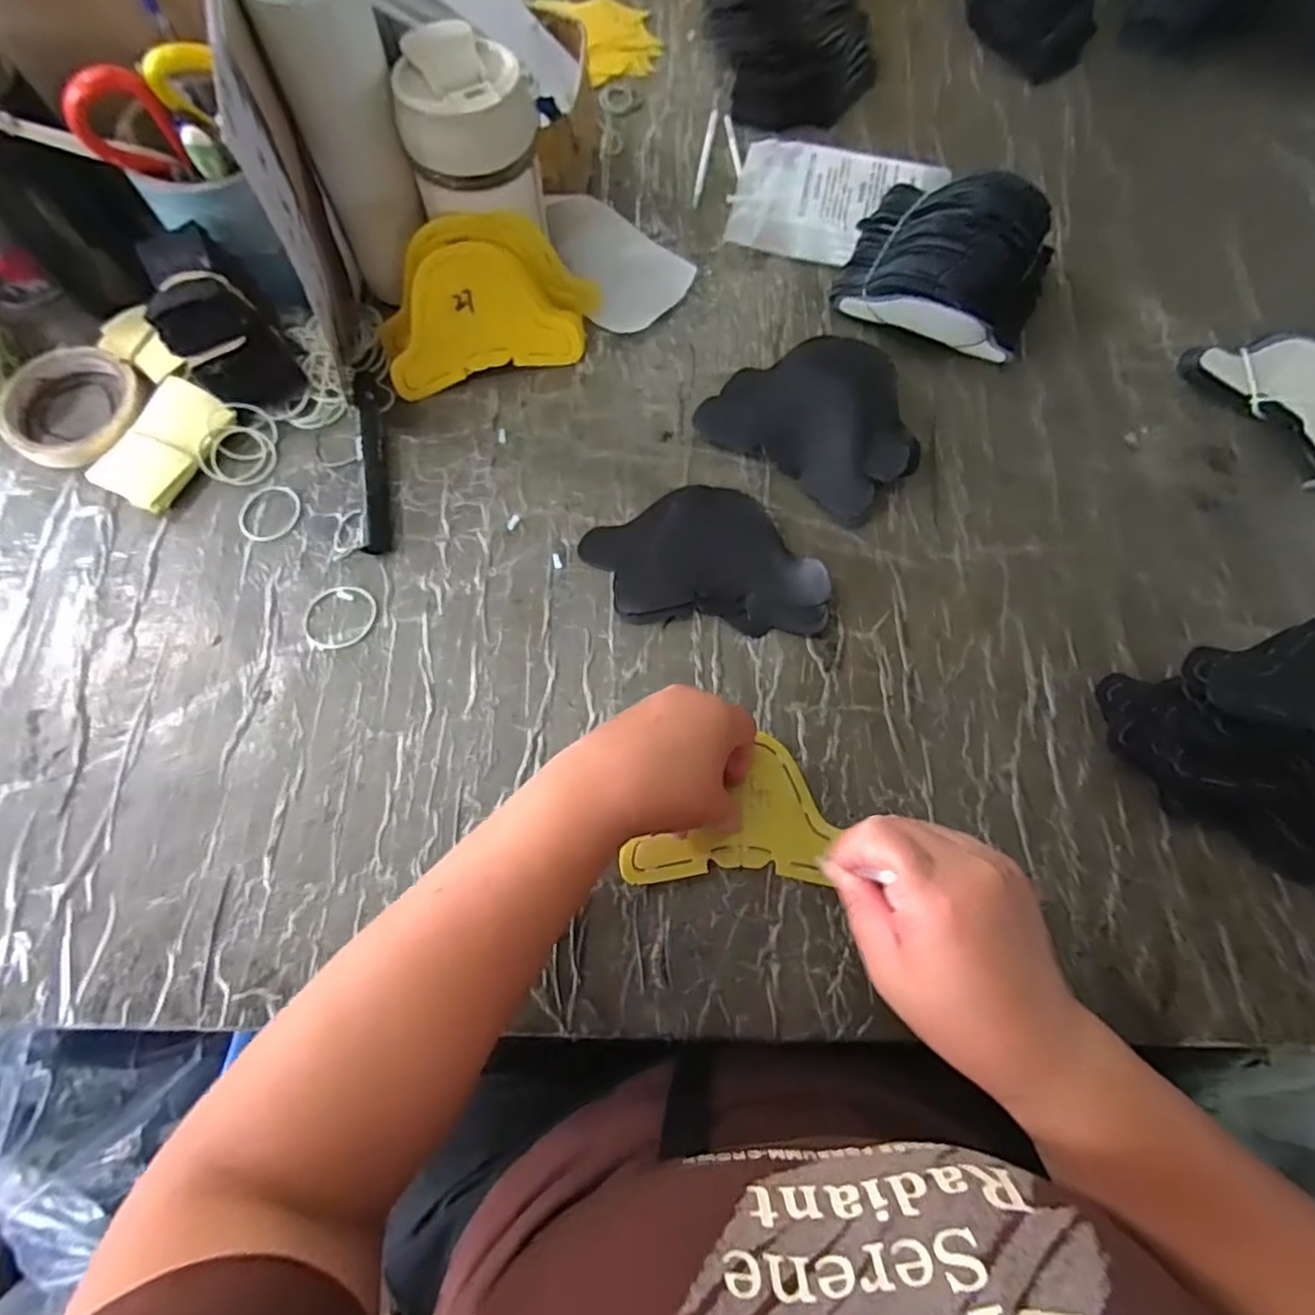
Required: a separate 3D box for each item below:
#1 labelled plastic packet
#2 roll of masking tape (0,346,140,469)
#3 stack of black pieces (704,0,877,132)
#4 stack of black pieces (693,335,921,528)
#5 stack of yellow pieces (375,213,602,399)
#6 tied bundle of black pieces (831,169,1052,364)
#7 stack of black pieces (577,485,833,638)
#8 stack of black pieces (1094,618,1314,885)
[{"bbox_3d":[0.143,-0.372,0.556,0.155,0.026,0.109,18,72,6],"label":"labelled plastic packet"},{"bbox_3d":[-0.421,-0.181,0.485,0.090,0.021,0.093,0,71,0],"label":"roll of masking tape"},{"bbox_3d":[0.123,-0.598,0.621,0.149,0.026,0.289,3,71,1],"label":"stack of black pieces"},{"bbox_3d":[0.122,-0.177,0.494,0.143,0.021,0.121,41,76,12],"label":"stack of black pieces"},{"bbox_3d":[-0.125,-0.265,0.494,0.165,0.106,0.042,-17,44,-7],"label":"stack of yellow pieces"},{"bbox_3d":[0.210,-0.280,0.489,0.142,0.089,0.112,27,73,8],"label":"tied bundle of black pieces"},{"bbox_3d":[0.033,-0.071,0.460,0.163,0.015,0.103,6,71,2],"label":"stack of black pieces"},{"bbox_3d":[0.371,0.058,0.387,0.184,0.080,0.145,-2,71,-1],"label":"stack of black pieces"}]

